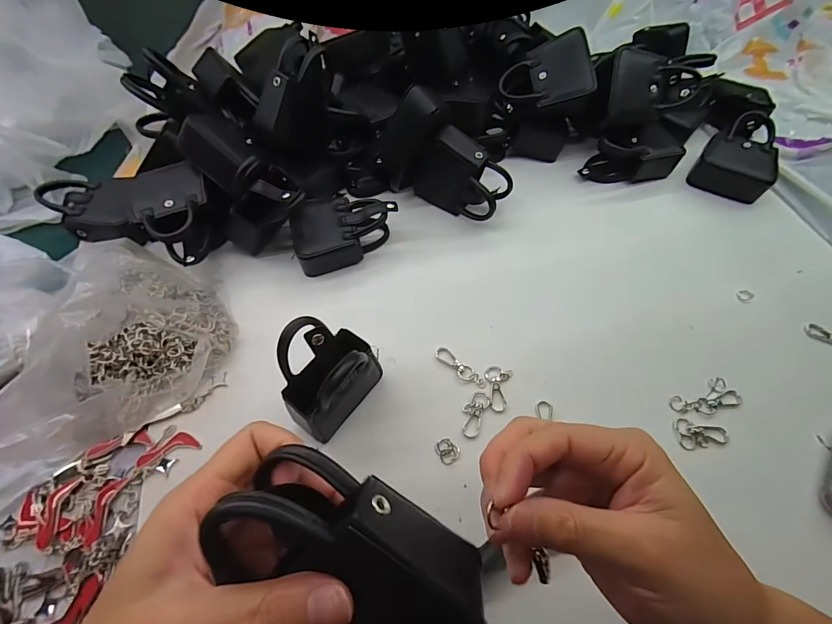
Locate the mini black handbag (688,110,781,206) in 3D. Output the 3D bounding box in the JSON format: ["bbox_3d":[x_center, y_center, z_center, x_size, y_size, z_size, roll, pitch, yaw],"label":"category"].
[{"bbox_3d":[0.379,-0.184,0.443,0.075,0.044,0.099,30,65,16],"label":"mini black handbag"}]

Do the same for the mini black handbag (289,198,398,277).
[{"bbox_3d":[-0.072,-0.082,0.392,0.105,0.041,0.072,-12,61,-6],"label":"mini black handbag"}]

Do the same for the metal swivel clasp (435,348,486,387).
[{"bbox_3d":[0.039,0.049,0.334,0.052,0.004,0.014,39,68,20],"label":"metal swivel clasp"}]

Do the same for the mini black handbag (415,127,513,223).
[{"bbox_3d":[0.048,-0.143,0.407,0.100,0.075,0.048,25,63,14],"label":"mini black handbag"}]

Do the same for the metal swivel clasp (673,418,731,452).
[{"bbox_3d":[0.231,0.098,0.306,0.040,0.006,0.024,-5,60,-3],"label":"metal swivel clasp"}]

